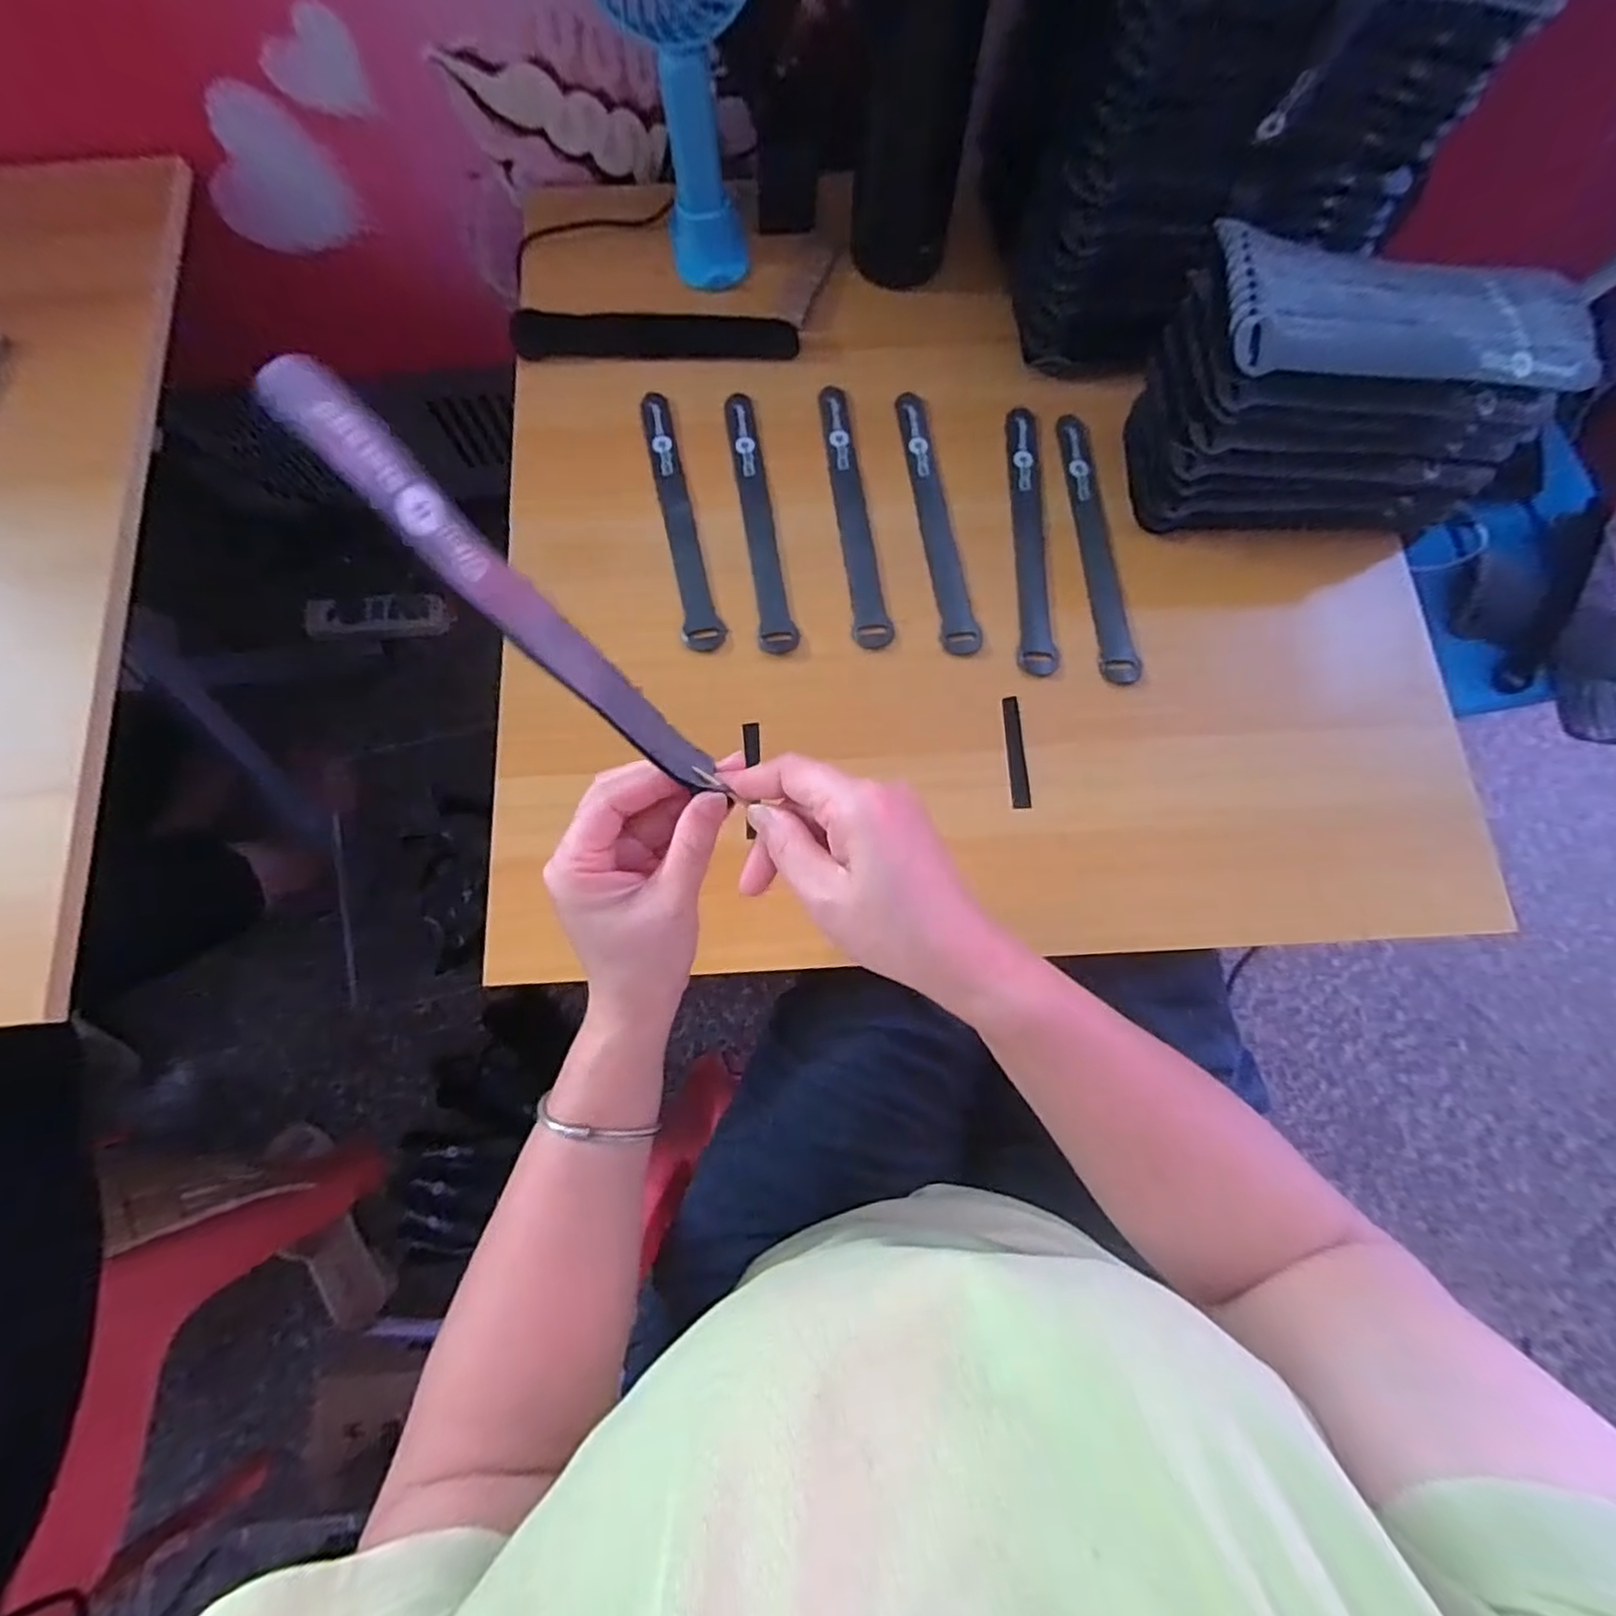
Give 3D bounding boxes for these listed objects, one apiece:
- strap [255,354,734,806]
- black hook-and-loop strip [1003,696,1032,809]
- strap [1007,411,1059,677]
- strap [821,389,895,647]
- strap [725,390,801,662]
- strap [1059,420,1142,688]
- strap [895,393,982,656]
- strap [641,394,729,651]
[{"bbox_3d":[-0.093,-0.064,0.240,0.011,0.182,0.021,19,69,45],"label":"strap"},{"bbox_3d":[0.126,-0.035,0.415,0.011,0.004,0.068,-3,73,-2],"label":"black hook-and-loop strip"},{"bbox_3d":[0.147,-0.180,0.453,0.021,0.004,0.198,2,73,-1],"label":"strap"},{"bbox_3d":[0.030,-0.199,0.458,0.024,0.004,0.201,-6,74,-3],"label":"strap"},{"bbox_3d":[-0.033,-0.194,0.457,0.022,0.004,0.199,-8,74,-4],"label":"strap"},{"bbox_3d":[0.190,-0.176,0.454,0.023,0.005,0.200,-3,73,-2],"label":"strap"},{"bbox_3d":[0.085,-0.195,0.457,0.022,0.004,0.199,-7,74,-3],"label":"strap"},{"bbox_3d":[-0.085,-0.195,0.458,0.024,0.004,0.200,-11,74,-5],"label":"strap"}]

